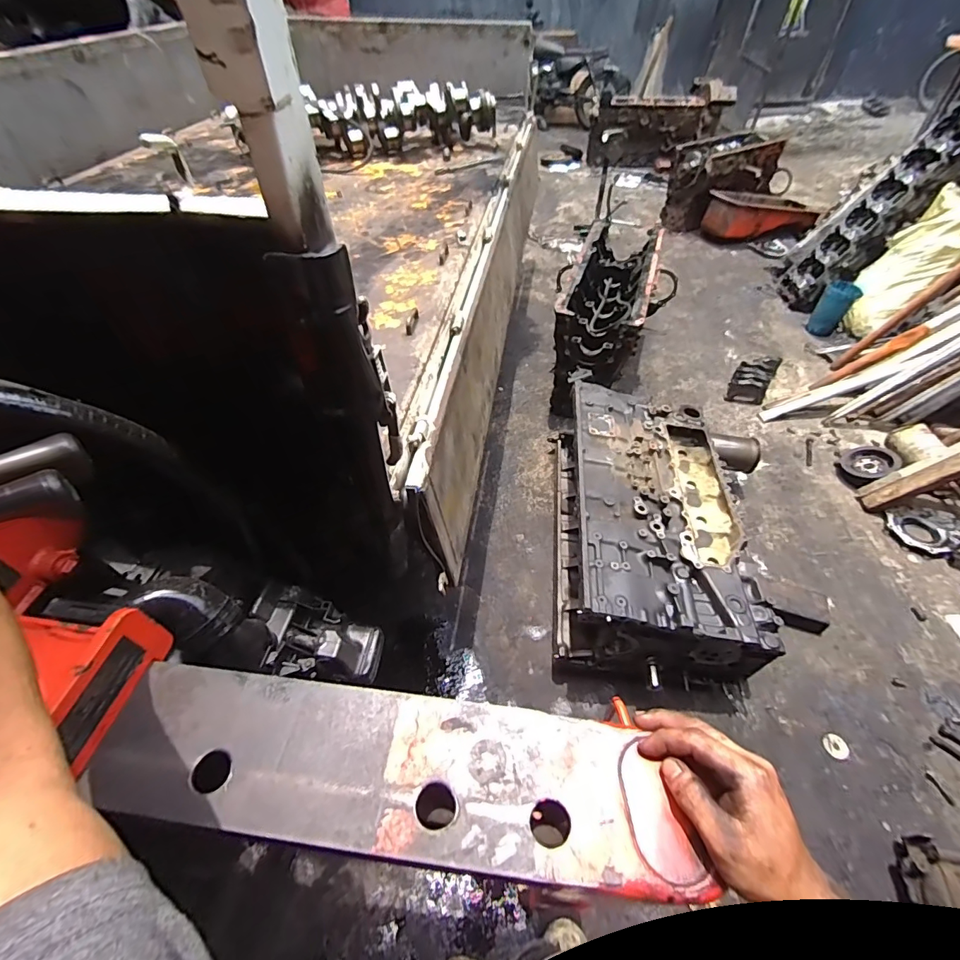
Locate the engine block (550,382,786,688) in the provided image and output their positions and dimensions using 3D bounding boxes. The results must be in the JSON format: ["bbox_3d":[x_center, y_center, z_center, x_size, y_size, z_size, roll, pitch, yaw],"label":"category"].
[{"bbox_3d":[0.539,0.127,1.522,0.516,0.368,0.949,5,49,4],"label":"engine block"}]

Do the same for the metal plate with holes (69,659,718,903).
[{"bbox_3d":[-0.075,0.232,0.370,0.467,0.013,0.114,6,49,6],"label":"metal plate with holes"}]

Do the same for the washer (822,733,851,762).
[{"bbox_3d":[0.982,0.735,1.249,0.059,0.006,0.064,-7,46,7],"label":"washer"}]

